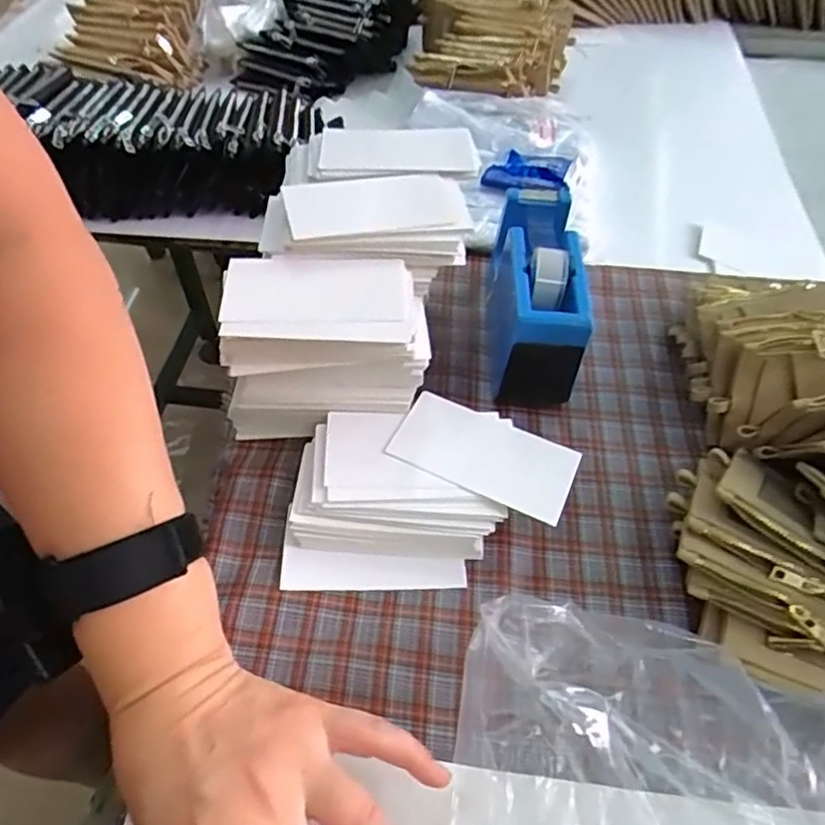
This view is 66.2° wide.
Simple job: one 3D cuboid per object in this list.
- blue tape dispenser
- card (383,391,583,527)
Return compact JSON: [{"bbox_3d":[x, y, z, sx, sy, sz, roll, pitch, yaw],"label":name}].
[{"bbox_3d":[0.079,-0.076,0.422,0.050,0.081,0.131,2,52,-1],"label":"blue tape dispenser"},{"bbox_3d":[0.041,0.023,0.356,0.099,0.005,0.052,22,51,15],"label":"card"}]

